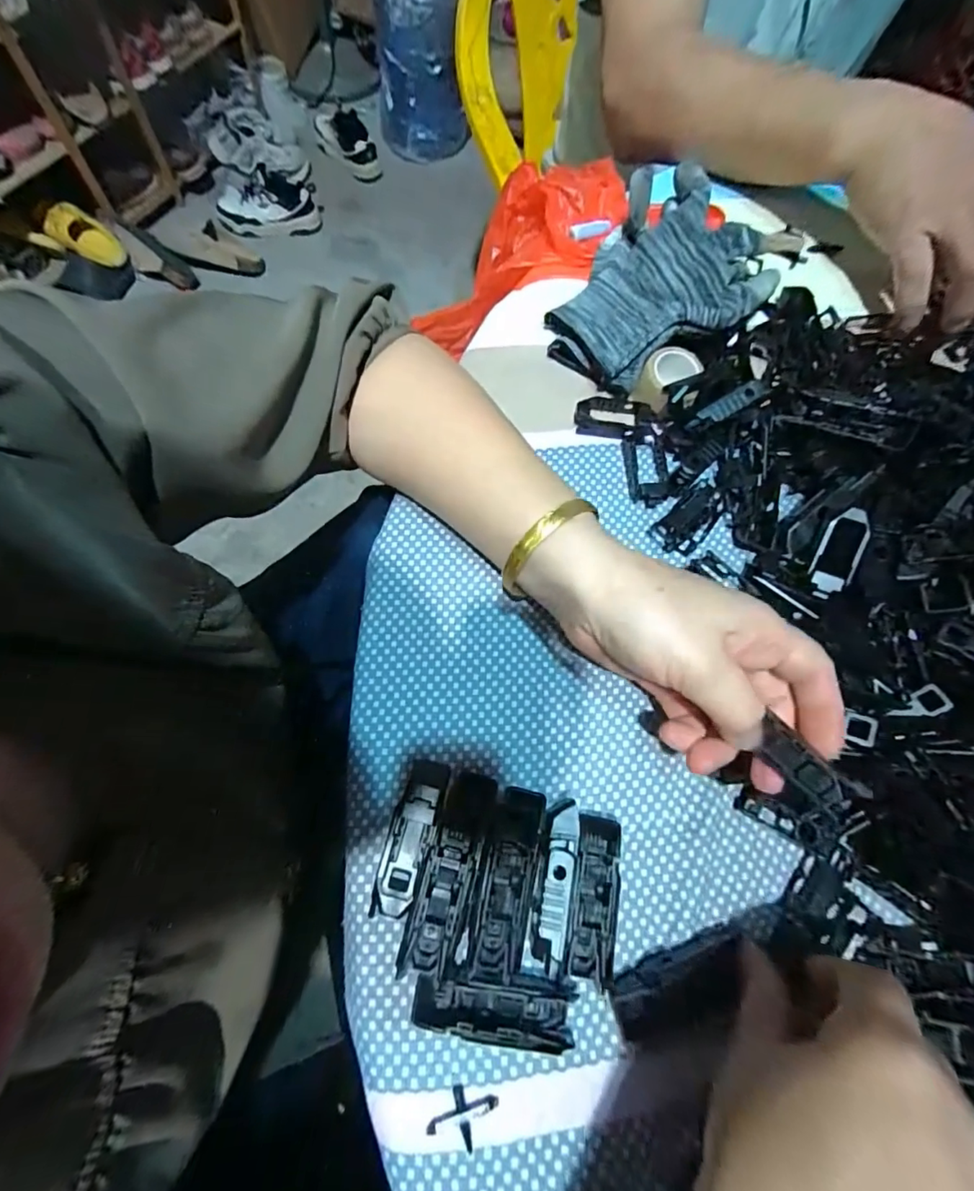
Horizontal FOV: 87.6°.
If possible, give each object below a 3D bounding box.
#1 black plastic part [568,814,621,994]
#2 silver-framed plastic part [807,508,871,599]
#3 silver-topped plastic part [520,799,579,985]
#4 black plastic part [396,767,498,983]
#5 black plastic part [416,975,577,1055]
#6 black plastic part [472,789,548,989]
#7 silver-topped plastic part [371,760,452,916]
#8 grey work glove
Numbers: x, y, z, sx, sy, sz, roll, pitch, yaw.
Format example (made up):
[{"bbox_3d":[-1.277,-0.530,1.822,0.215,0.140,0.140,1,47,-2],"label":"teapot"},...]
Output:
[{"bbox_3d":[0.049,0.135,0.227,0.021,0.015,0.064,9,68,2],"label":"black plastic part"},{"bbox_3d":[0.188,-0.022,0.271,0.020,0.008,0.050,24,89,8],"label":"silver-framed plastic part"},{"bbox_3d":[0.029,0.127,0.224,0.016,0.021,0.068,11,69,3],"label":"silver-topped plastic part"},{"bbox_3d":[-0.015,0.120,0.224,0.025,0.023,0.080,14,69,4],"label":"black plastic part"},{"bbox_3d":[0.003,0.172,0.210,0.066,0.016,0.019,7,68,1],"label":"black plastic part"},{"bbox_3d":[0.010,0.124,0.221,0.021,0.026,0.075,13,69,3],"label":"black plastic part"},{"bbox_3d":[-0.035,0.109,0.232,0.018,0.014,0.065,15,69,4],"label":"silver-topped plastic part"},{"bbox_3d":[0.111,-0.197,0.331,0.113,0.055,0.141,37,72,12],"label":"grey work glove"}]

